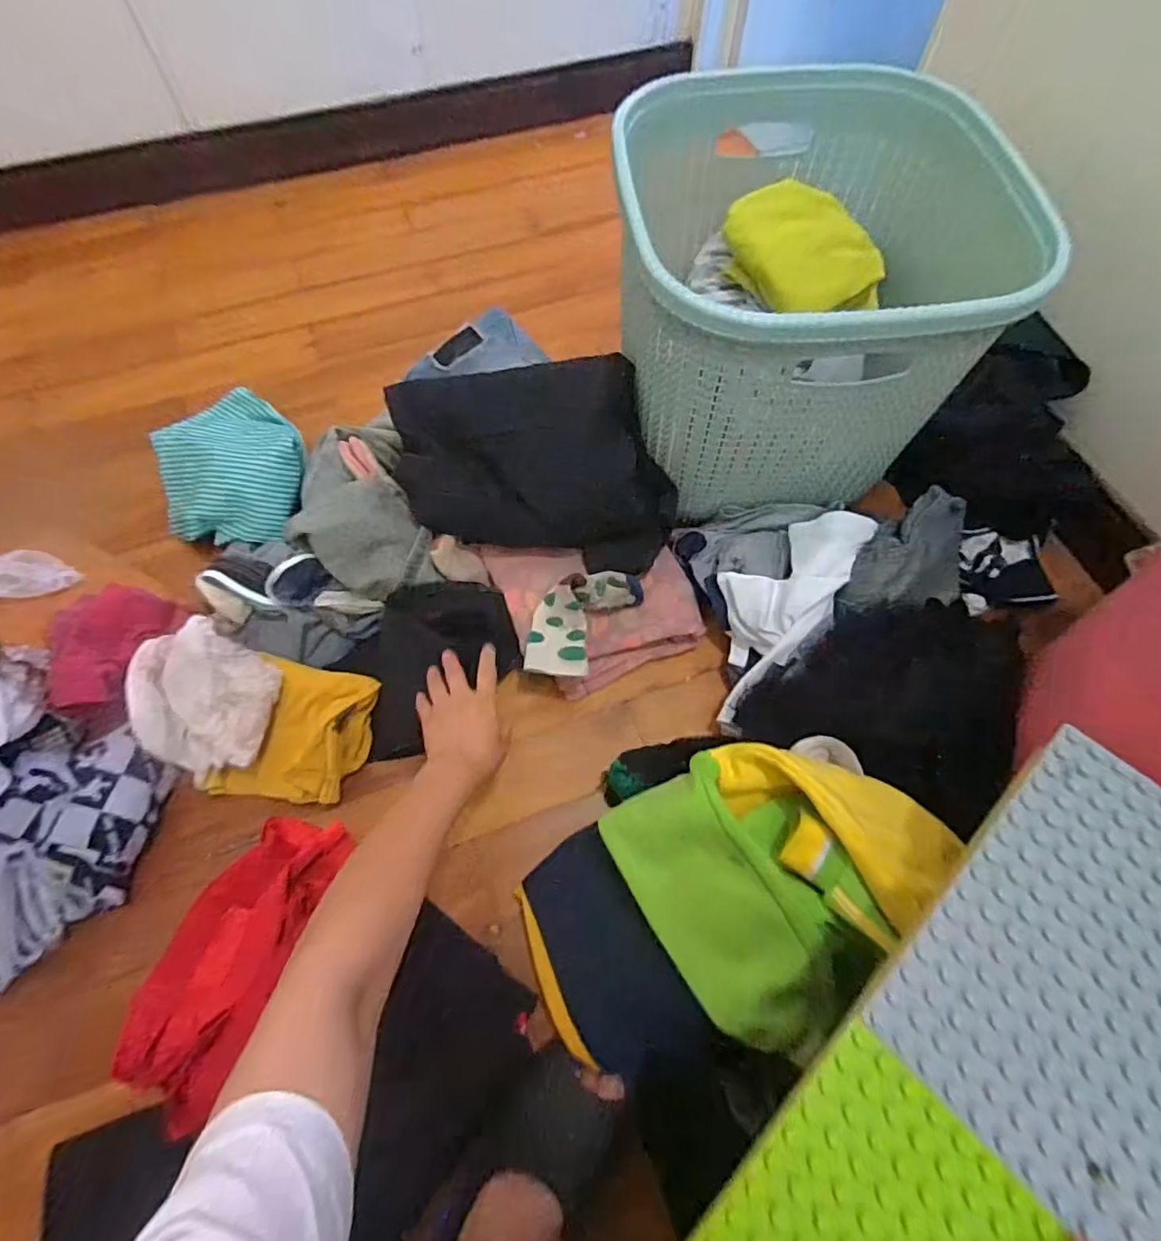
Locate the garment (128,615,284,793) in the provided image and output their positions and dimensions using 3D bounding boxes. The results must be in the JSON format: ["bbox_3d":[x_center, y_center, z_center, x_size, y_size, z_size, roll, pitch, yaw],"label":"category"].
[{"bbox_3d":[-0.430,0.091,0.684,0.185,0.099,0.146,30,69,13],"label":"garment"}]

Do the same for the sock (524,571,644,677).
[{"bbox_3d":[-0.003,-0.007,0.706,0.090,0.070,0.165,31,69,13],"label":"sock"}]

